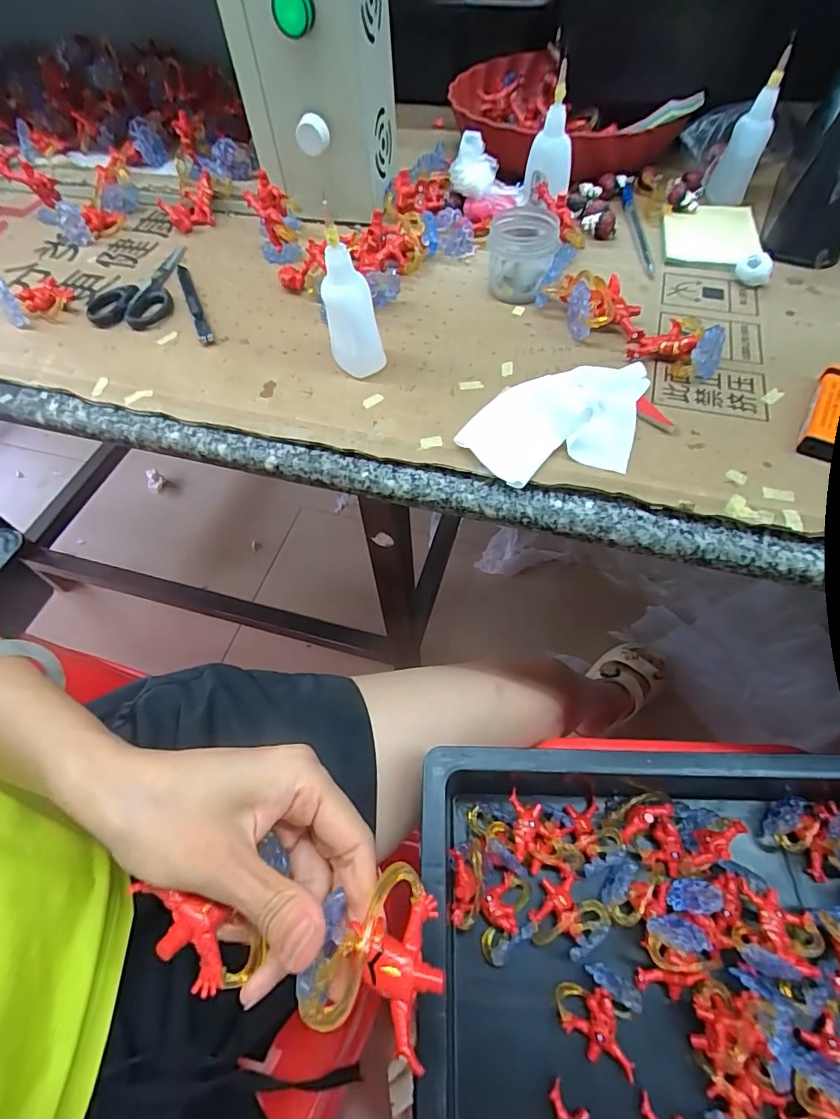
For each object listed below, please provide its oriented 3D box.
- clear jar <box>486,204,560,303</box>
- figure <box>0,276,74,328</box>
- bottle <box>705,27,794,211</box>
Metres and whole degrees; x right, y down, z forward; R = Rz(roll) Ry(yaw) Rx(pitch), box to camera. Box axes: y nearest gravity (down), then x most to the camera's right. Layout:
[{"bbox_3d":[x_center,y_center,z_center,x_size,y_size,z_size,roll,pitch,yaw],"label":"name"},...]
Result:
[{"bbox_3d":[0.077,-0.233,0.382,0.051,0.043,0.060,1,58,4],"label":"clear jar"},{"bbox_3d":[-0.315,-0.214,0.405,0.050,0.026,0.036,-31,62,-15],"label":"figure"},{"bbox_3d":[0.278,-0.362,0.417,0.033,0.100,0.036,25,63,17],"label":"bottle"}]

